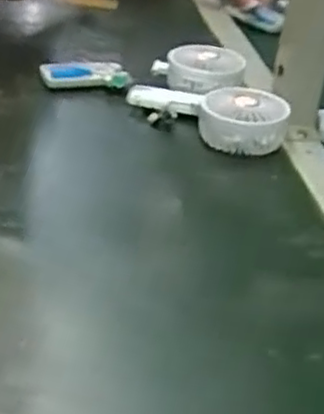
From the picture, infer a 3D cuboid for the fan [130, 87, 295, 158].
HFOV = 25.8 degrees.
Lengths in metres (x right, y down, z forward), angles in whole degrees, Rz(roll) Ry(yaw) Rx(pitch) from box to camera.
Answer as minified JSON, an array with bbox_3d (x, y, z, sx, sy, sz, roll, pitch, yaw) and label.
[{"bbox_3d":[0.042,-0.101,0.722,0.179,0.041,0.076,22,34,26],"label":"fan"}]

